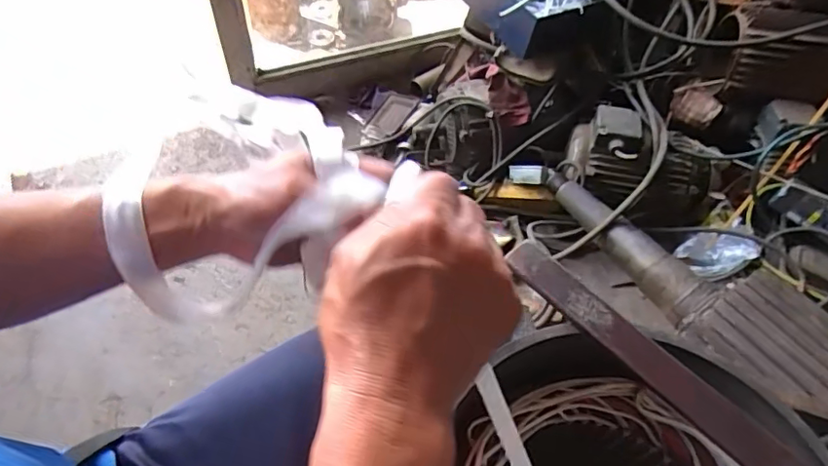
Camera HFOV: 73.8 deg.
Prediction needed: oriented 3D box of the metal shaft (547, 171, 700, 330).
[{"bbox_3d":[0.363,0.008,0.980,0.067,0.066,0.345,-21,56,-19],"label":"metal shaft"}]

